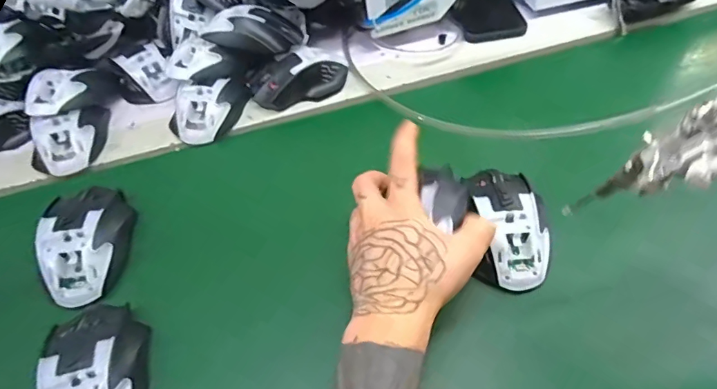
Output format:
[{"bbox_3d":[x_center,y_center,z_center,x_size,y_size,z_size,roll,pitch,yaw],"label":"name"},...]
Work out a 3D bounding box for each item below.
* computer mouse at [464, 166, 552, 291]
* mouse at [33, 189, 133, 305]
[{"bbox_3d":[0.127,0.023,0.408,0.067,0.035,0.112,0,53,4],"label":"computer mouse"},{"bbox_3d":[-0.242,0.039,0.424,0.073,0.034,0.111,-14,53,-7],"label":"mouse"}]

